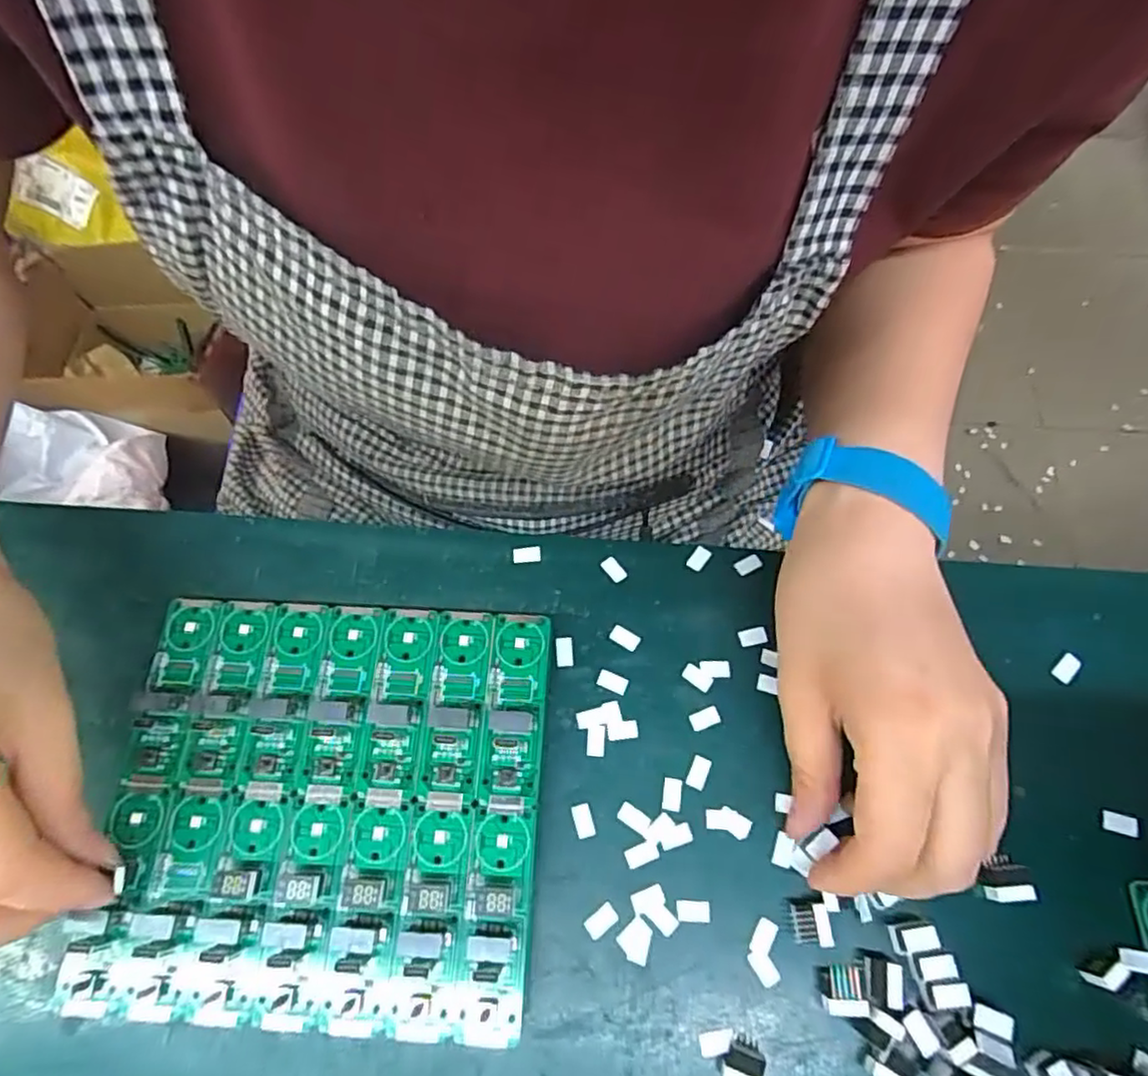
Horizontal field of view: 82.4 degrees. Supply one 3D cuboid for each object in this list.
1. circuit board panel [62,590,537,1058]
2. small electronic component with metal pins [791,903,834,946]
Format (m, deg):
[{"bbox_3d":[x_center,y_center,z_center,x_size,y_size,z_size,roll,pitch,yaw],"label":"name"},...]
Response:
[{"bbox_3d":[-0.088,0.090,0.230,0.148,0.013,0.137,2,69,2],"label":"circuit board panel"},{"bbox_3d":[0.082,0.133,0.226,0.012,0.008,0.012,-3,69,0],"label":"small electronic component with metal pins"}]

